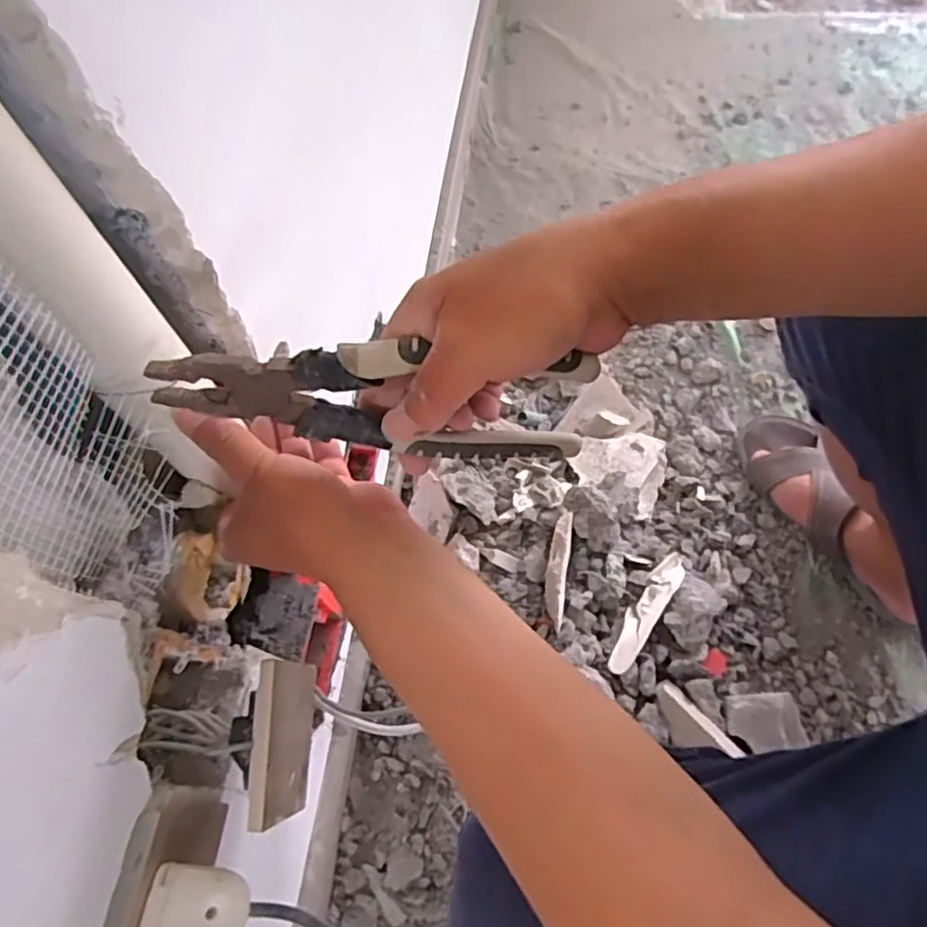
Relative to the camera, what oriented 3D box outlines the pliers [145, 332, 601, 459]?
[{"bbox_3d":[-0.040,-0.034,0.307,0.200,0.065,0.027,7,67,-8],"label":"pliers"}]

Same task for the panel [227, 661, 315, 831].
[{"bbox_3d":[-0.114,0.161,0.392,0.034,0.072,0.086,3,65,6],"label":"panel"}]

